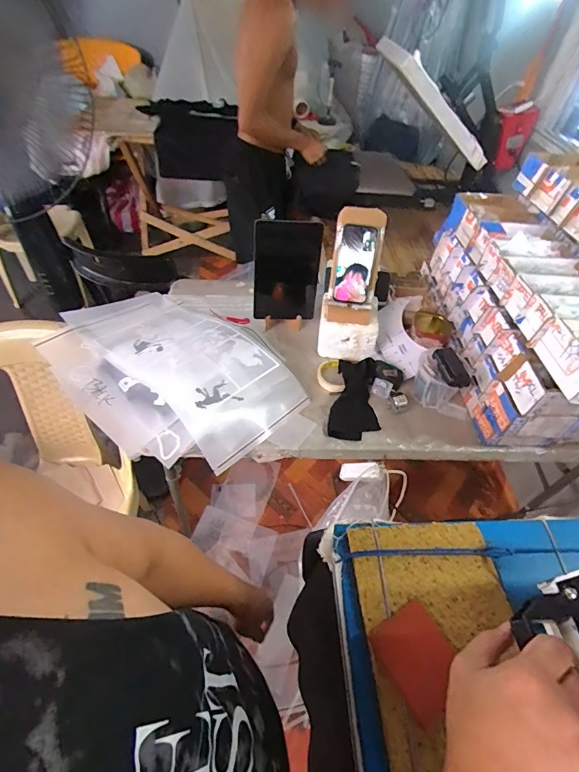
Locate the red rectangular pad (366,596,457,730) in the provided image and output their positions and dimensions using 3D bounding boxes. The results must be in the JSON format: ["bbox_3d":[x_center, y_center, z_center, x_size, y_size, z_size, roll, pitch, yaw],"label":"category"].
[{"bbox_3d":[0.143,0.301,0.430,0.073,0.017,0.091,-21,55,-22],"label":"red rectangular pad"}]

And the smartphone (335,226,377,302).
[{"bbox_3d":[0.147,-0.268,0.869,0.071,0.166,0.016,10,30,7],"label":"smartphone"}]

